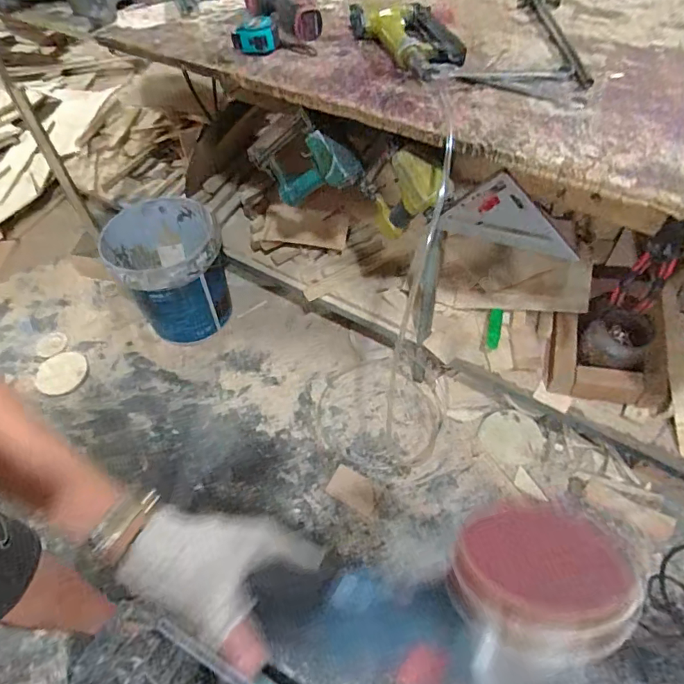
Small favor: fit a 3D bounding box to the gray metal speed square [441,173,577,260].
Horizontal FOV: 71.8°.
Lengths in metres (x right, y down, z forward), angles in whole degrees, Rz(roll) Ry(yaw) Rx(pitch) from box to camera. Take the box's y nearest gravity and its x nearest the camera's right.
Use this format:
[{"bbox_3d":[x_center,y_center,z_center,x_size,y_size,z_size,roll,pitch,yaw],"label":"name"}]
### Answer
[{"bbox_3d":[0.255,-0.184,0.714,0.203,0.117,0.017,26,60,19],"label":"gray metal speed square"}]

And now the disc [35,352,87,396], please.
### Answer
[{"bbox_3d":[-0.802,0.090,1.348,0.134,0.014,0.139,-1,55,2],"label":"disc"}]

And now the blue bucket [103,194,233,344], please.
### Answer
[{"bbox_3d":[-0.473,-0.194,1.362,0.291,0.322,0.308,-25,58,-14],"label":"blue bucket"}]

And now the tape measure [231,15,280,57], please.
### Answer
[{"bbox_3d":[-0.140,-0.496,0.768,0.076,0.044,0.047,-13,55,-7],"label":"tape measure"}]

